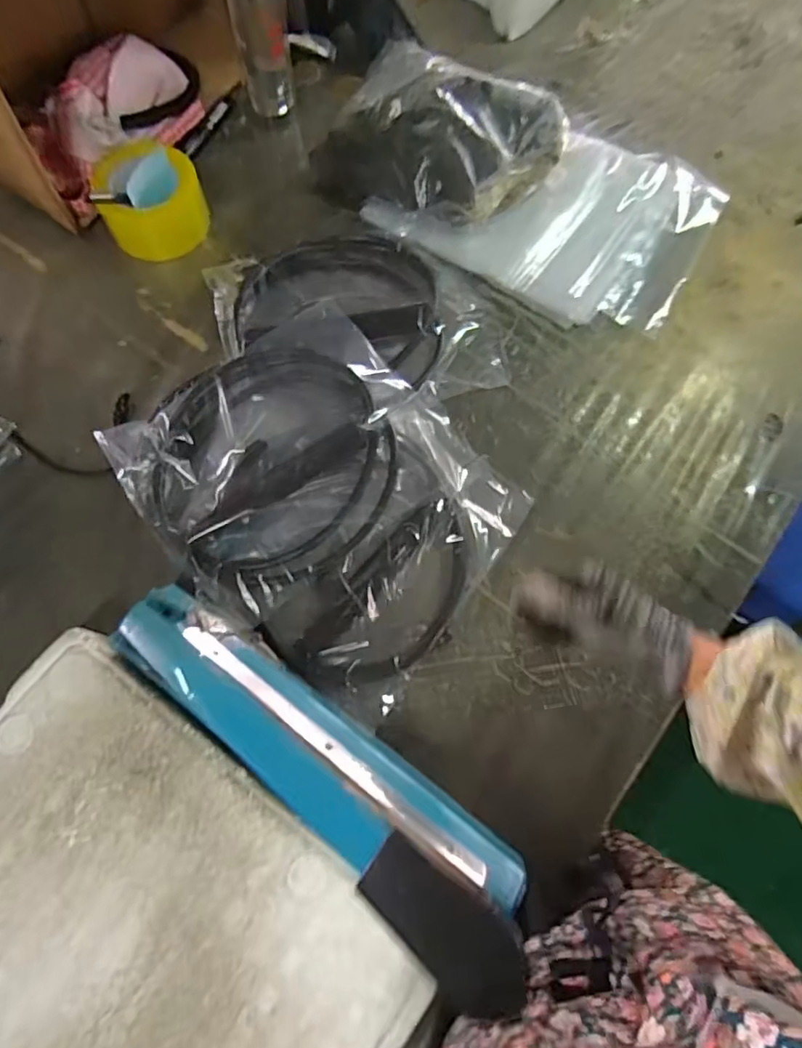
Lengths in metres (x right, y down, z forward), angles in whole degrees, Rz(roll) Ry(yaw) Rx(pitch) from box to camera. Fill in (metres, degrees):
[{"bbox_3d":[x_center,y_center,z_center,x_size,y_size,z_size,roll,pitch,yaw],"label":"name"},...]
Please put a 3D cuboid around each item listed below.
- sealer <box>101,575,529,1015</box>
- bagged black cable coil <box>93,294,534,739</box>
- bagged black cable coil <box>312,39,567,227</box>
[{"bbox_3d":[-0.060,0.188,0.449,0.378,0.115,0.079,39,75,10],"label":"sealer"},{"bbox_3d":[-0.075,-0.035,0.578,0.363,0.051,0.291,43,76,11],"label":"bagged black cable coil"},{"bbox_3d":[0.047,-0.467,0.705,0.276,0.079,0.200,22,73,5],"label":"bagged black cable coil"}]

